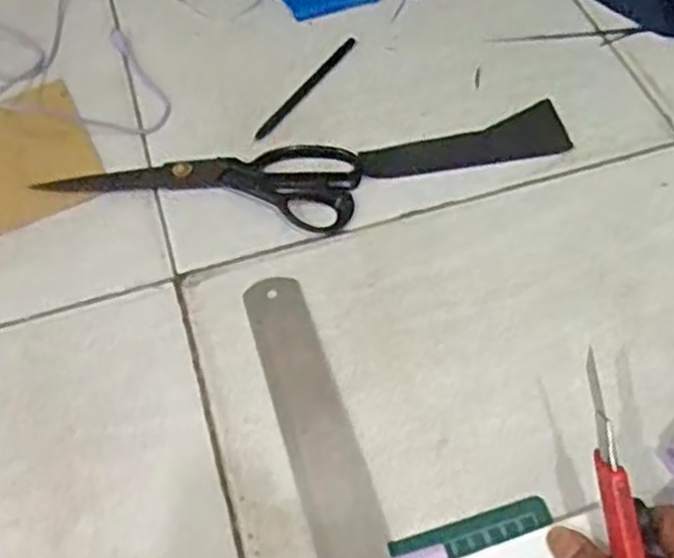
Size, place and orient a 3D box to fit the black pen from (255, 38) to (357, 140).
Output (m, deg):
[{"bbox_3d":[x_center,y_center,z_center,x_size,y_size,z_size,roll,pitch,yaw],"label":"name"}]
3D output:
[{"bbox_3d":[-0.023,-0.158,0.654,0.011,0.004,0.134,29,62,20],"label":"black pen"}]

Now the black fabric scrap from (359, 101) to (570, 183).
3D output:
[{"bbox_3d":[0.097,-0.104,0.610,0.156,0.009,0.049,-11,57,-5],"label":"black fabric scrap"}]

